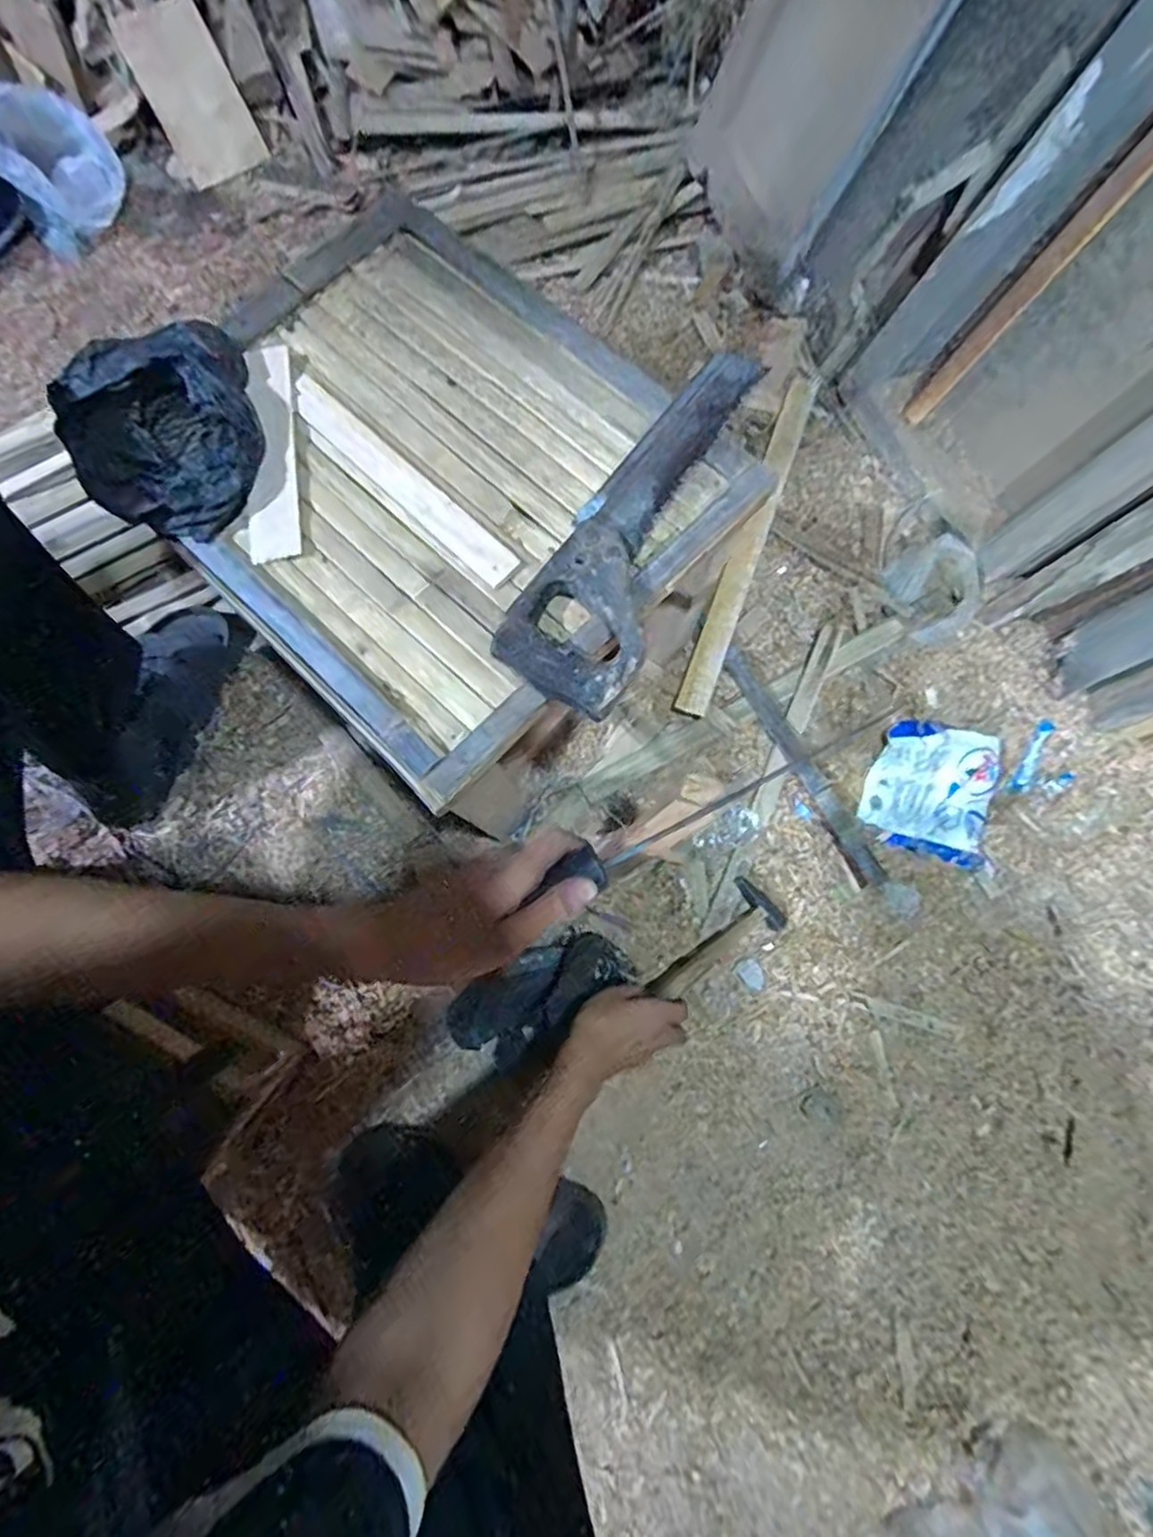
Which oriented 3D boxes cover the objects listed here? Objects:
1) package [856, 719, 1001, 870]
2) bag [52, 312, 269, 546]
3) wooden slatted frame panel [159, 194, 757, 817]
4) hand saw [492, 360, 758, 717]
[{"bbox_3d":[0.417,0.023,0.789,0.138,0.021,0.156,19,77,4],"label":"package"},{"bbox_3d":[-0.292,-0.249,0.478,0.149,0.053,0.146,-43,80,-10],"label":"bag"},{"bbox_3d":[-0.115,-0.224,0.505,0.336,0.032,0.399,-44,80,-10],"label":"wooden slatted frame panel"},{"bbox_3d":[0.050,-0.175,0.470,0.096,0.024,0.295,30,78,7],"label":"hand saw"}]

